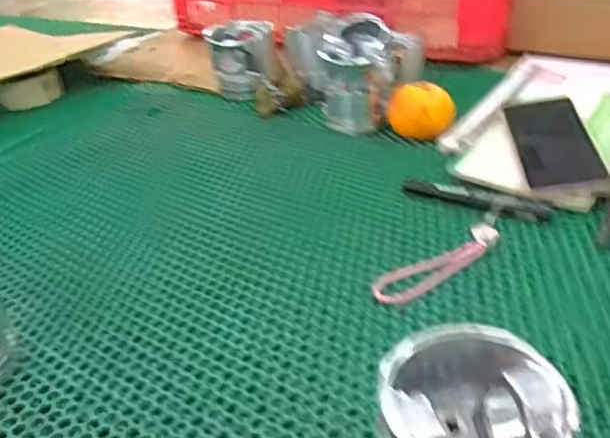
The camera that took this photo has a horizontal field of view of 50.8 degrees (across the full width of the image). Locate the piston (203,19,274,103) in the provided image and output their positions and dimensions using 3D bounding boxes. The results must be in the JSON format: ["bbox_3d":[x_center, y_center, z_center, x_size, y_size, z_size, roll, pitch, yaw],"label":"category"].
[{"bbox_3d":[-0.089,-0.229,0.932,0.094,0.093,0.083,-5,33,2],"label":"piston"}]

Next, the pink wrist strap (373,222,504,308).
[{"bbox_3d":[0.115,0.039,0.541,0.134,0.007,0.035,-24,37,-26],"label":"pink wrist strap"}]

